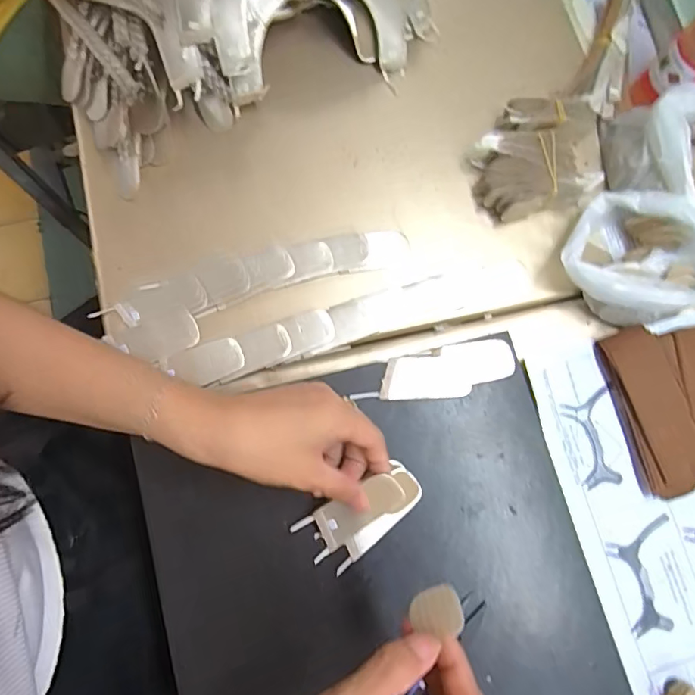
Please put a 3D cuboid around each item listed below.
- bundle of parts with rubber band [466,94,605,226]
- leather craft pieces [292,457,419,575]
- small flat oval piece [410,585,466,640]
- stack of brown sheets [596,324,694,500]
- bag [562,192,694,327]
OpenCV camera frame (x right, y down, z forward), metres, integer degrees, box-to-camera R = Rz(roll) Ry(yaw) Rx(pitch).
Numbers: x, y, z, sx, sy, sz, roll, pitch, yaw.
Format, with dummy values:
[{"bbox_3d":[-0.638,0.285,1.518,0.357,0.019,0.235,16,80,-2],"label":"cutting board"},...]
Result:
[{"bbox_3d":[0.165,-0.166,0.432,0.109,0.033,0.099,-6,80,-1],"label":"bundle of parts with rubber band"},{"bbox_3d":[0.011,0.122,0.356,0.090,0.023,0.045,-35,82,2],"label":"leather craft pieces"},{"bbox_3d":[0.046,0.139,0.260,0.029,0.004,0.024,-27,45,18],"label":"small flat oval piece"},{"bbox_3d":[0.285,0.048,0.404,0.118,0.022,0.138,-11,80,-2],"label":"stack of brown sheets"},{"bbox_3d":[0.237,-0.075,0.406,0.110,0.064,0.098,29,77,2],"label":"bag"}]

